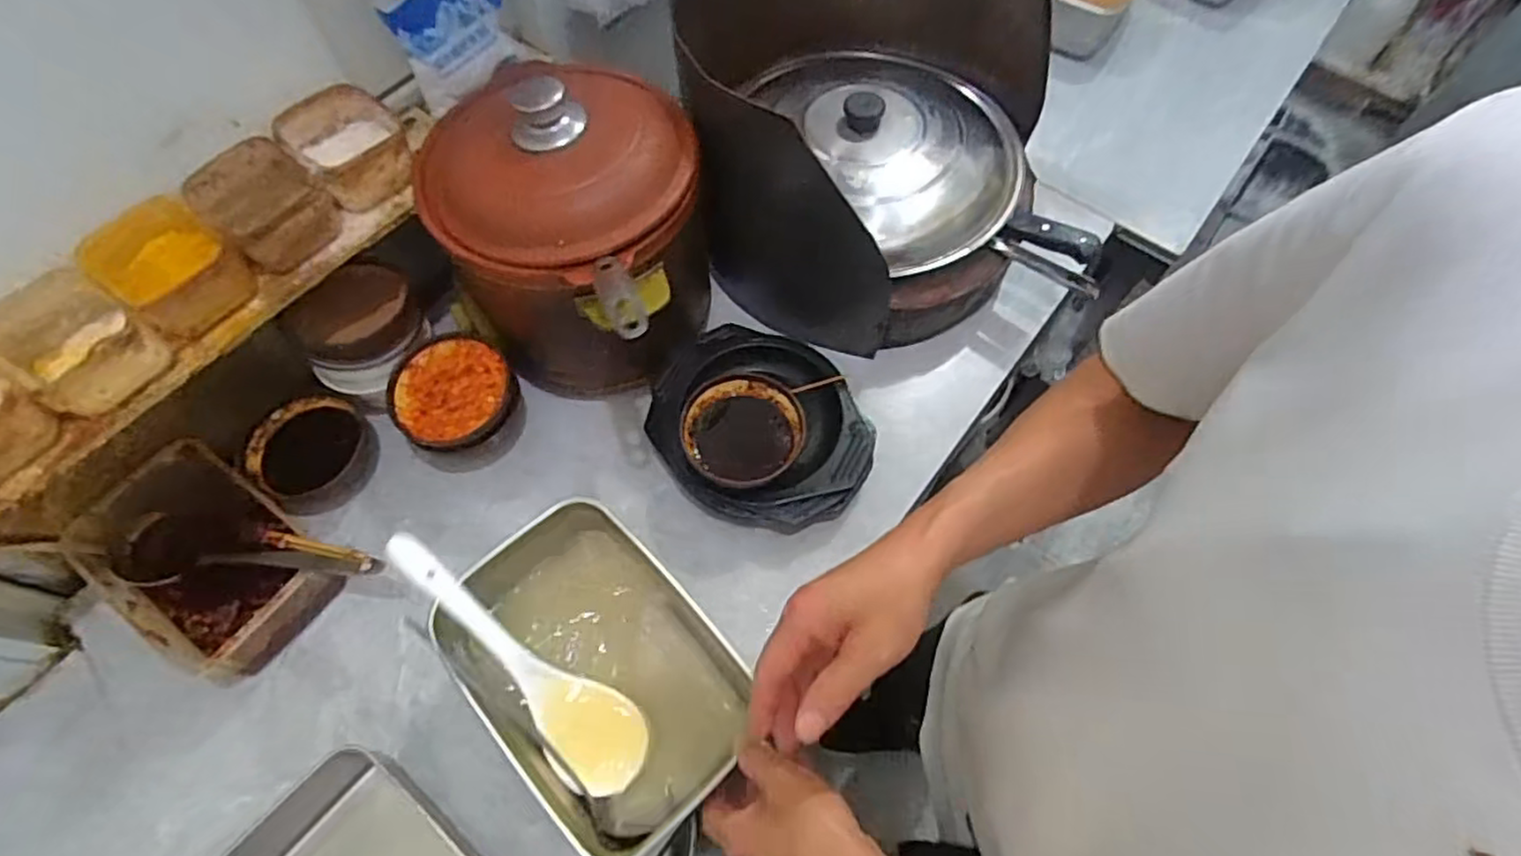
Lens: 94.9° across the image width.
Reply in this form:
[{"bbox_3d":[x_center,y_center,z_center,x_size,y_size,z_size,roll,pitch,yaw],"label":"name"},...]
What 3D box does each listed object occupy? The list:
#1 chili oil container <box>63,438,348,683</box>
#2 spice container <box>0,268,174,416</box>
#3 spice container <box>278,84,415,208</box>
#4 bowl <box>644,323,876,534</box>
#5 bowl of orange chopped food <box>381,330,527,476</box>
[{"bbox_3d":[-0.494,0.117,0.628,0.213,0.067,0.139,33,68,13],"label":"chili oil container"},{"bbox_3d":[-0.491,-0.062,0.501,0.092,0.047,0.080,32,68,13],"label":"spice container"},{"bbox_3d":[-0.341,-0.234,0.580,0.085,0.049,0.081,-41,72,-18],"label":"spice container"},{"bbox_3d":[-0.002,-0.005,0.685,0.186,0.061,0.221,-30,69,-15],"label":"bowl"},{"bbox_3d":[-0.295,-0.020,0.692,0.115,0.076,0.121,1,64,-1],"label":"bowl of orange chopped food"}]

